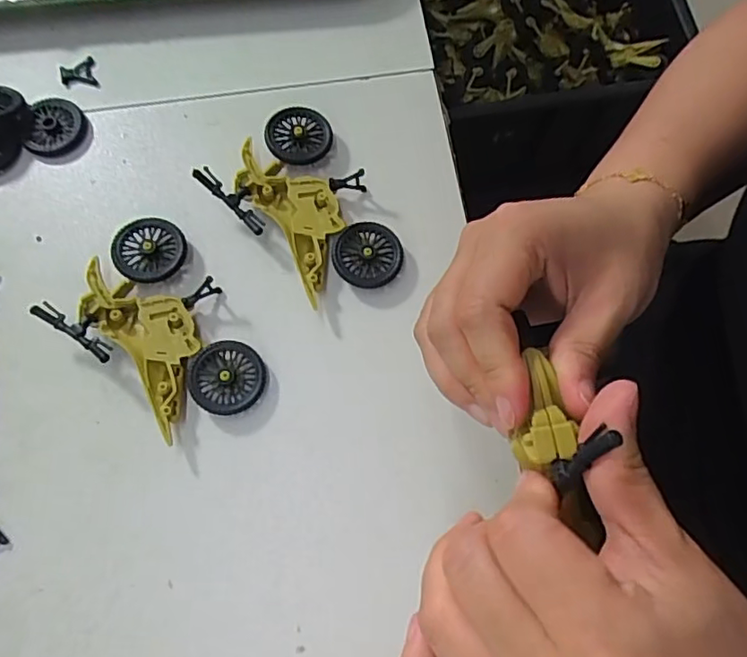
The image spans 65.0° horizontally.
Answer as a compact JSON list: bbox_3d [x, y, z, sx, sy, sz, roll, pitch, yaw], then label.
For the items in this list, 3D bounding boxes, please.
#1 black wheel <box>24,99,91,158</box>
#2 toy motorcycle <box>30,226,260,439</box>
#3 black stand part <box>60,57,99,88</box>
[{"bbox_3d":[-0.189,-0.120,0.352,0.033,0.007,0.037,0,73,-1],"label":"black wheel"},{"bbox_3d":[-0.109,0.001,0.305,0.074,0.019,0.113,-42,78,-12],"label":"toy motorcycle"},{"bbox_3d":[-0.184,-0.159,0.366,0.021,0.004,0.019,-13,73,-5],"label":"black stand part"}]

